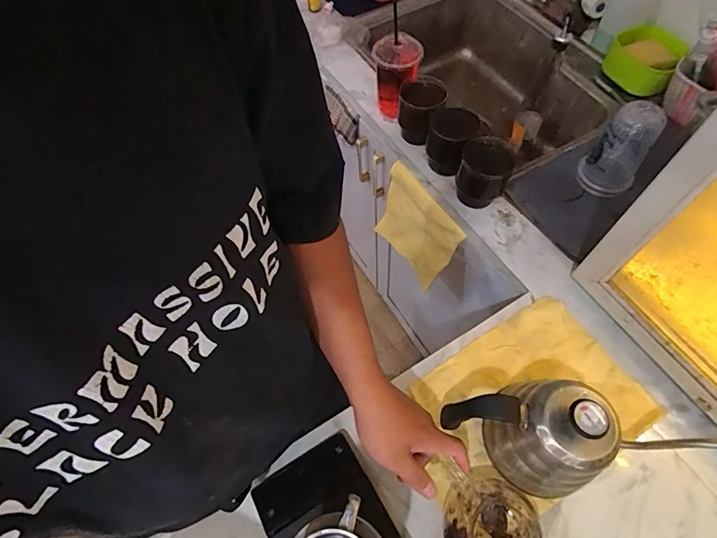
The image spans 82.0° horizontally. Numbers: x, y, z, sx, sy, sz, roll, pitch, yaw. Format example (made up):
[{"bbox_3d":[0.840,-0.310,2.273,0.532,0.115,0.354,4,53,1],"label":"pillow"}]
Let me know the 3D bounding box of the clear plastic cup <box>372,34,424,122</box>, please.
[{"bbox_3d":[0.072,-0.359,0.784,0.084,0.132,0.080,-1,62,2],"label":"clear plastic cup"}]

